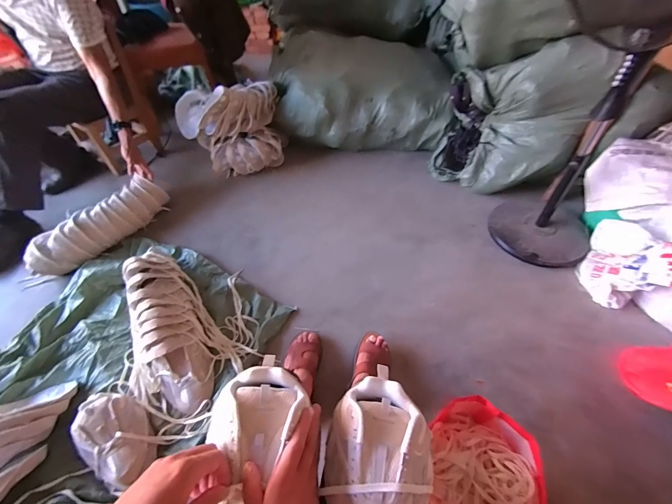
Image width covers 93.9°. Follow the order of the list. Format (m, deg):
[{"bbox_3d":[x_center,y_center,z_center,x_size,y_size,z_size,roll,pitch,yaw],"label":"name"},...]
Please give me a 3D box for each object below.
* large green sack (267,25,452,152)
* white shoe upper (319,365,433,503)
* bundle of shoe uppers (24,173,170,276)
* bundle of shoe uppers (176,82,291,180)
[{"bbox_3d":[0.133,-0.927,1.761,0.927,0.389,0.731,-2,51,-4],"label":"large green sack"},{"bbox_3d":[0.056,0.278,0.408,0.137,0.066,0.233,8,51,5],"label":"white shoe upper"},{"bbox_3d":[-0.910,-0.107,1.233,0.123,0.150,0.519,29,56,20],"label":"bundle of shoe uppers"},{"bbox_3d":[-0.479,-0.601,1.521,0.492,0.343,0.298,-19,54,-17],"label":"bundle of shoe uppers"}]

